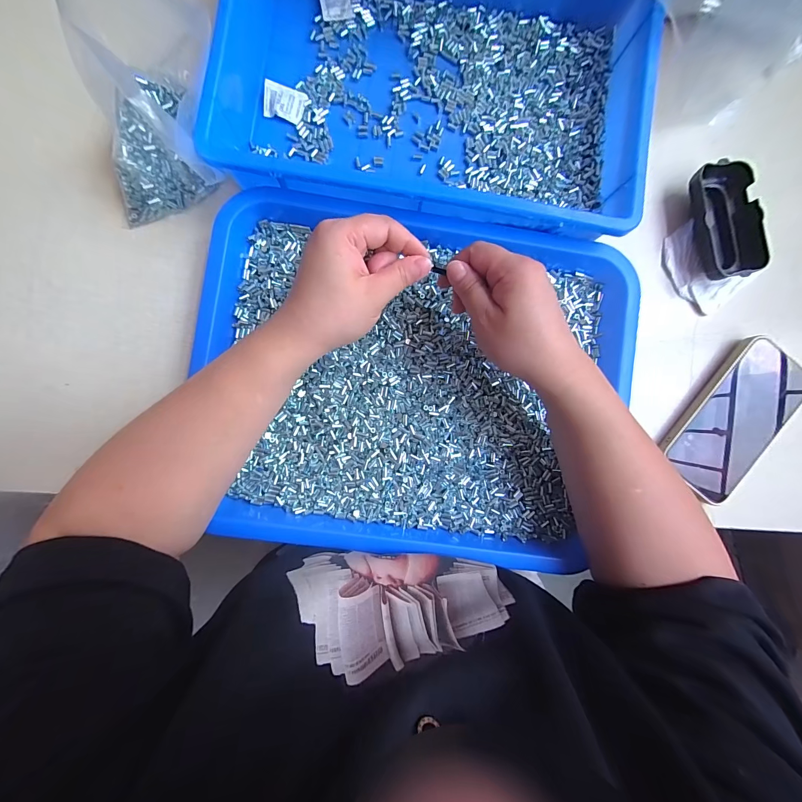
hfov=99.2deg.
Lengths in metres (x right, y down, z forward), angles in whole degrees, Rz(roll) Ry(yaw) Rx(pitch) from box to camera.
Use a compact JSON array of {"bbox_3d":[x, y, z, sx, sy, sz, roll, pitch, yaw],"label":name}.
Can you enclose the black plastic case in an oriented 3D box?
[{"bbox_3d":[0.316,-0.174,0.335,0.049,0.029,0.108,-10,89,-3],"label":"black plastic case"}]

